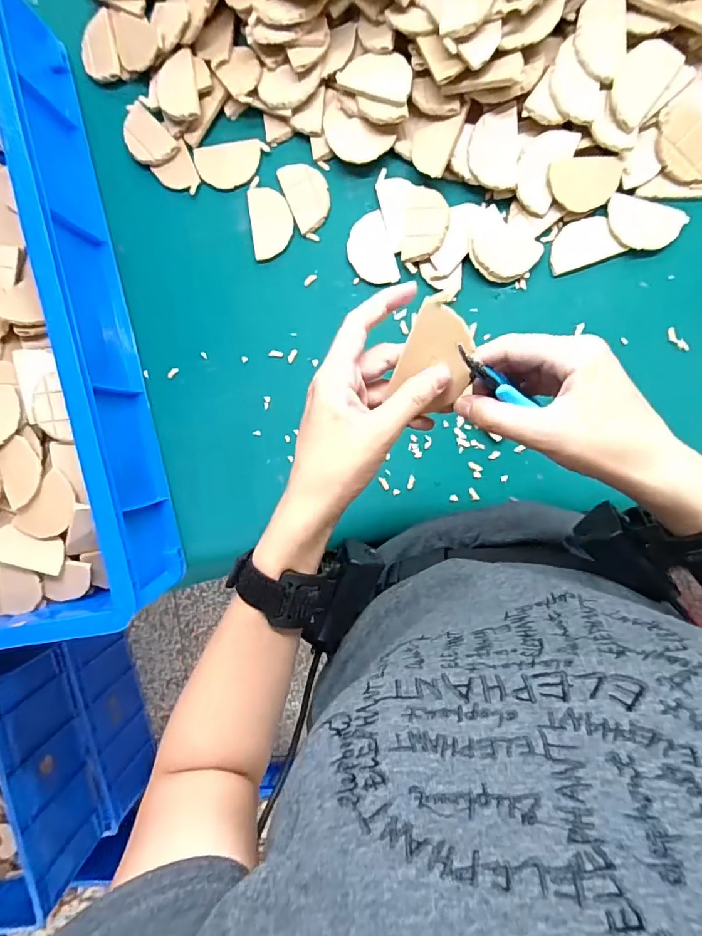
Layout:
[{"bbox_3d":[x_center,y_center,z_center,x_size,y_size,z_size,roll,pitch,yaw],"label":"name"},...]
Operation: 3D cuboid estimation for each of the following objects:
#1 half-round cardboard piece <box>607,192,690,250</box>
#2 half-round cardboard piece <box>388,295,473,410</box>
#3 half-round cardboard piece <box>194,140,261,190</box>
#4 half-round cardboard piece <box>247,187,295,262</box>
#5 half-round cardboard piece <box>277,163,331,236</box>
[{"bbox_3d":[0.274,-0.227,0.444,0.070,0.004,0.041,18,98,5],"label":"half-round cardboard piece"},{"bbox_3d":[0.052,-0.065,0.279,0.042,0.004,0.062,22,120,5],"label":"half-round cardboard piece"},{"bbox_3d":[-0.127,-0.314,0.493,0.069,0.004,0.044,-5,96,7],"label":"half-round cardboard piece"},{"bbox_3d":[-0.082,-0.253,0.490,0.043,0.004,0.069,-7,95,8],"label":"half-round cardboard piece"},{"bbox_3d":[-0.044,-0.280,0.486,0.043,0.004,0.068,-22,93,9],"label":"half-round cardboard piece"}]

